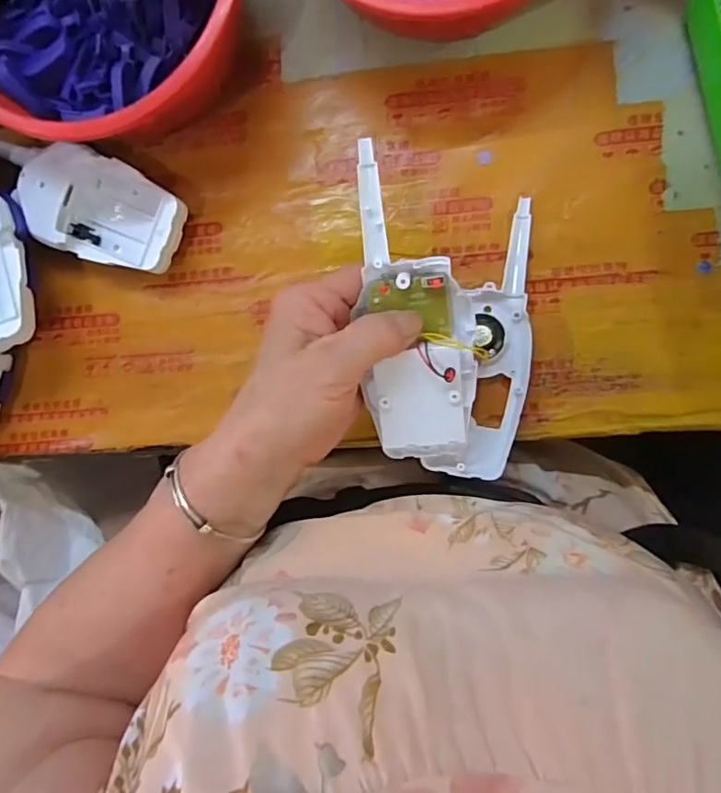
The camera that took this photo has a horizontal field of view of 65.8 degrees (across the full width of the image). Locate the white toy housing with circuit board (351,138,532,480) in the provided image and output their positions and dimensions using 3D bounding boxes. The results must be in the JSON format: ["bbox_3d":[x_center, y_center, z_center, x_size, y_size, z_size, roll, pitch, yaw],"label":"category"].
[{"bbox_3d":[0.048,-0.035,0.305,0.095,0.078,0.159,5,94,8],"label":"white toy housing with circuit board"}]

